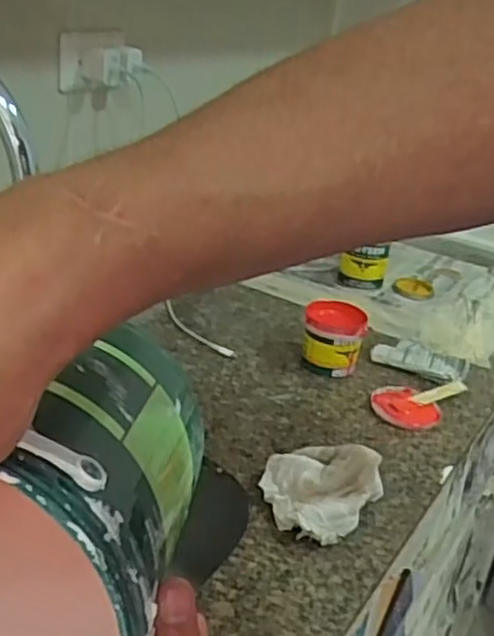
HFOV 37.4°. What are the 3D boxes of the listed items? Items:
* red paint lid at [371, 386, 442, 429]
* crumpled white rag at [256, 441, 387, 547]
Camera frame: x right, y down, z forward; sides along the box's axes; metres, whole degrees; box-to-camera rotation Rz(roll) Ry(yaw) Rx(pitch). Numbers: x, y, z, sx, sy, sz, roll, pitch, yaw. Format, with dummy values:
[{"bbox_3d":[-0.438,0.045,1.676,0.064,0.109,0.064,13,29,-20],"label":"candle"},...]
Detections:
[{"bbox_3d":[0.185,0.103,0.849,0.077,0.009,0.076,6,26,-3],"label":"red paint lid"},{"bbox_3d":[0.068,0.148,0.667,0.108,0.055,0.105,13,27,11],"label":"crumpled white rag"}]

